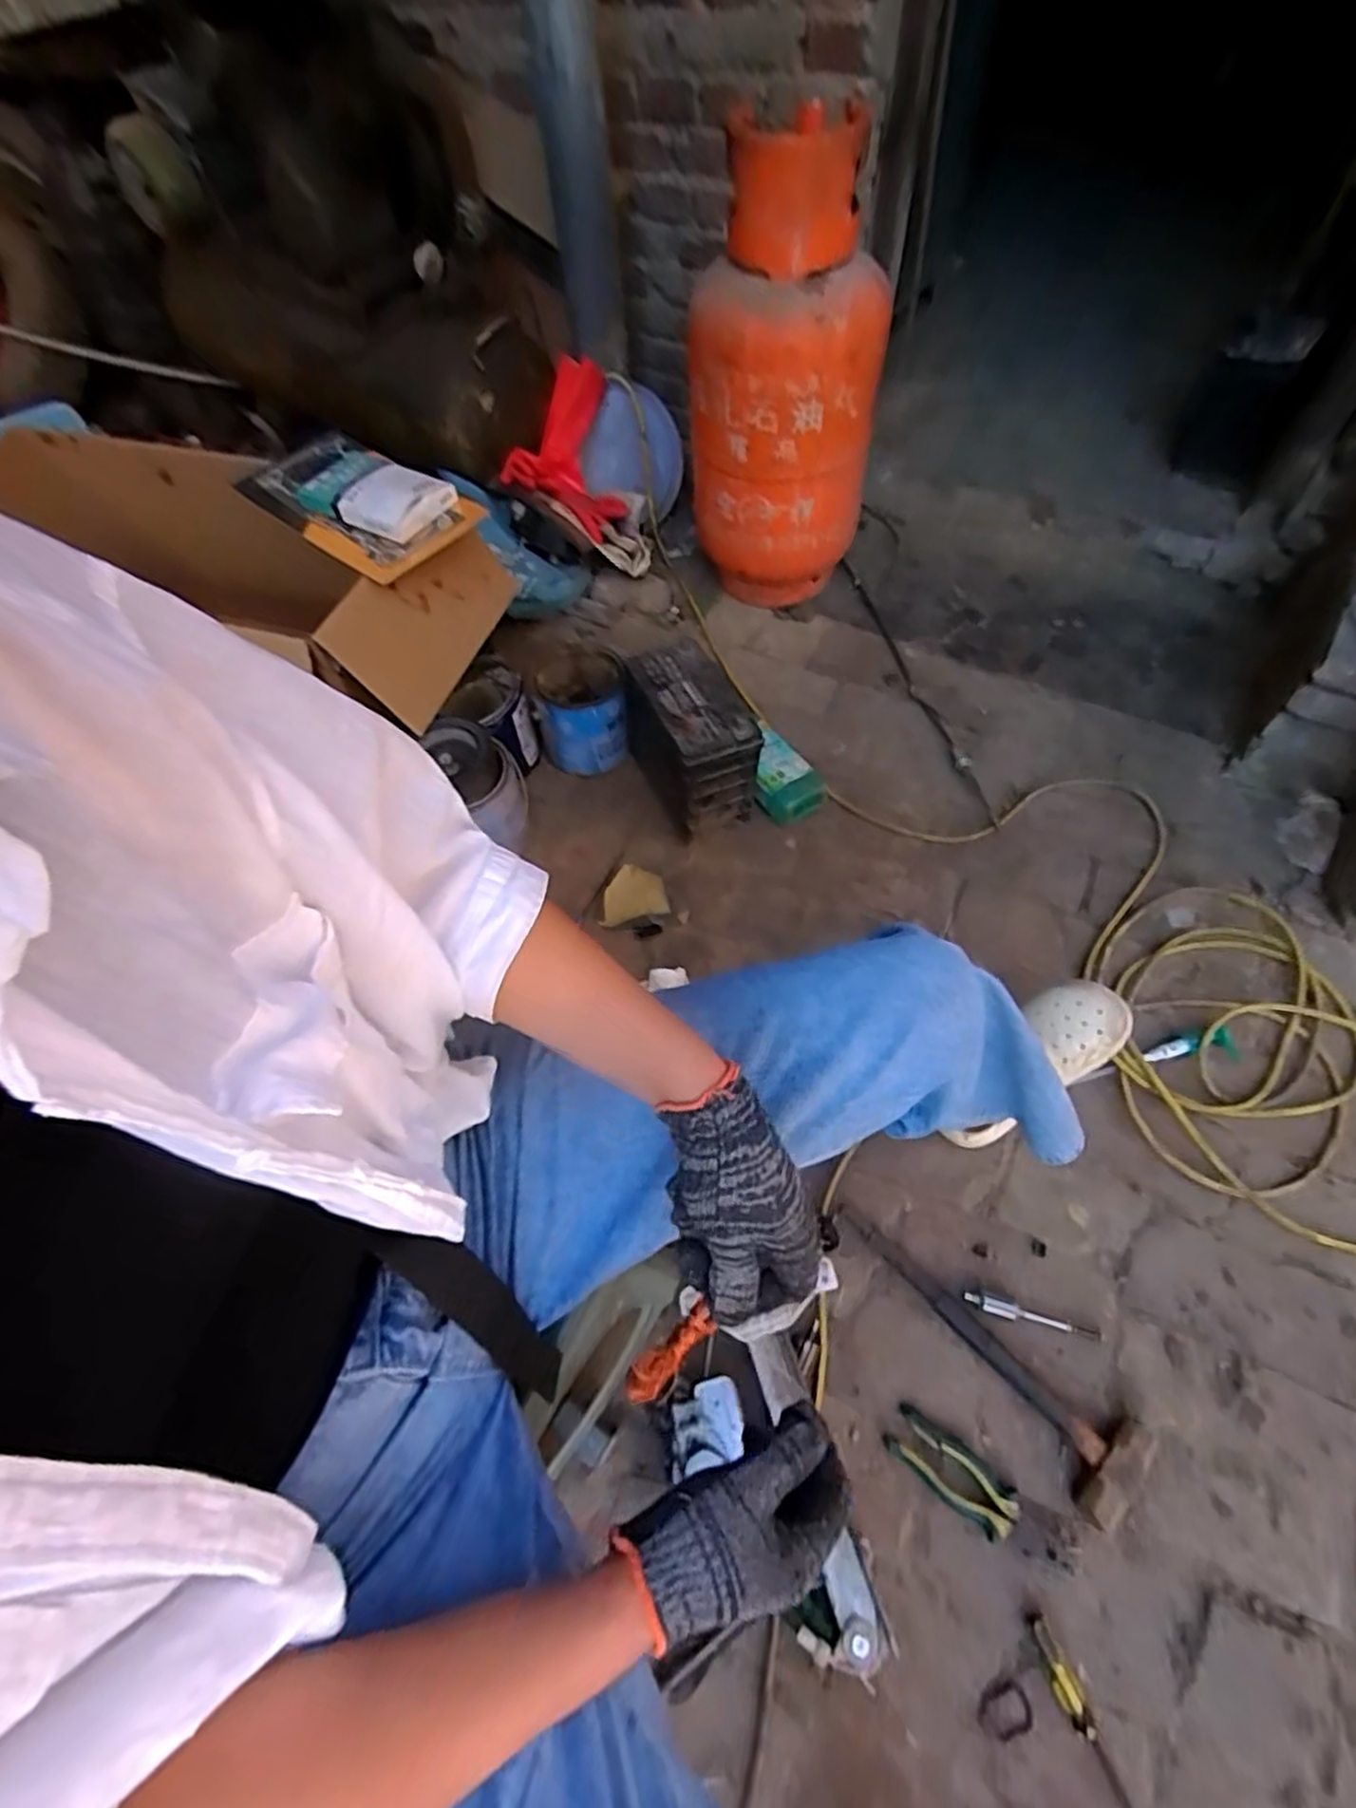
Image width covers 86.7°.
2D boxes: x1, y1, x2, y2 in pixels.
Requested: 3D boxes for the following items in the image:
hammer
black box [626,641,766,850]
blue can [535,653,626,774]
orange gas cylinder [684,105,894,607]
[{"bbox_3d":[0.322,0.466,0.775,0.096,0.033,0.353,-40,66,-20],"label":"hammer"},{"bbox_3d":[0.020,-0.252,1.128,0.131,0.195,0.235,-21,60,-8],"label":"black box"},{"bbox_3d":[-0.158,-0.321,1.221,0.145,0.155,0.160,-3,59,0],"label":"blue can"},{"bbox_3d":[0.170,-0.824,1.212,0.275,0.654,0.288,-7,59,-2],"label":"orange gas cylinder"}]

